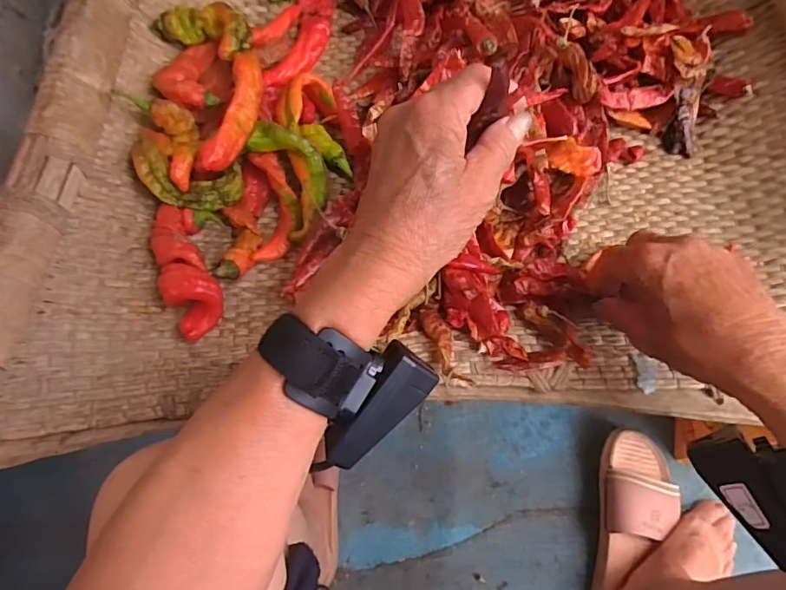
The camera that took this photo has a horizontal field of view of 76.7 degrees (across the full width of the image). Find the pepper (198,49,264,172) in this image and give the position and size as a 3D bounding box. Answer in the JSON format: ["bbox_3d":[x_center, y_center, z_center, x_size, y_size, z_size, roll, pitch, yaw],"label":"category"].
[{"bbox_3d":[-0.122,-0.145,0.384,0.025,0.019,0.113,9,67,7],"label":"pepper"}]

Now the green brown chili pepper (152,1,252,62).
[{"bbox_3d":[-0.154,-0.225,0.421,0.074,0.020,0.048,23,69,12],"label":"green brown chili pepper"}]

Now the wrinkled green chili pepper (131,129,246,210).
[{"bbox_3d":[-0.155,-0.090,0.376,0.080,0.017,0.047,18,64,-24],"label":"wrinkled green chili pepper"}]

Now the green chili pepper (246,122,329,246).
[{"bbox_3d":[-0.079,-0.096,0.400,0.050,0.021,0.103,-20,67,-6],"label":"green chili pepper"}]

